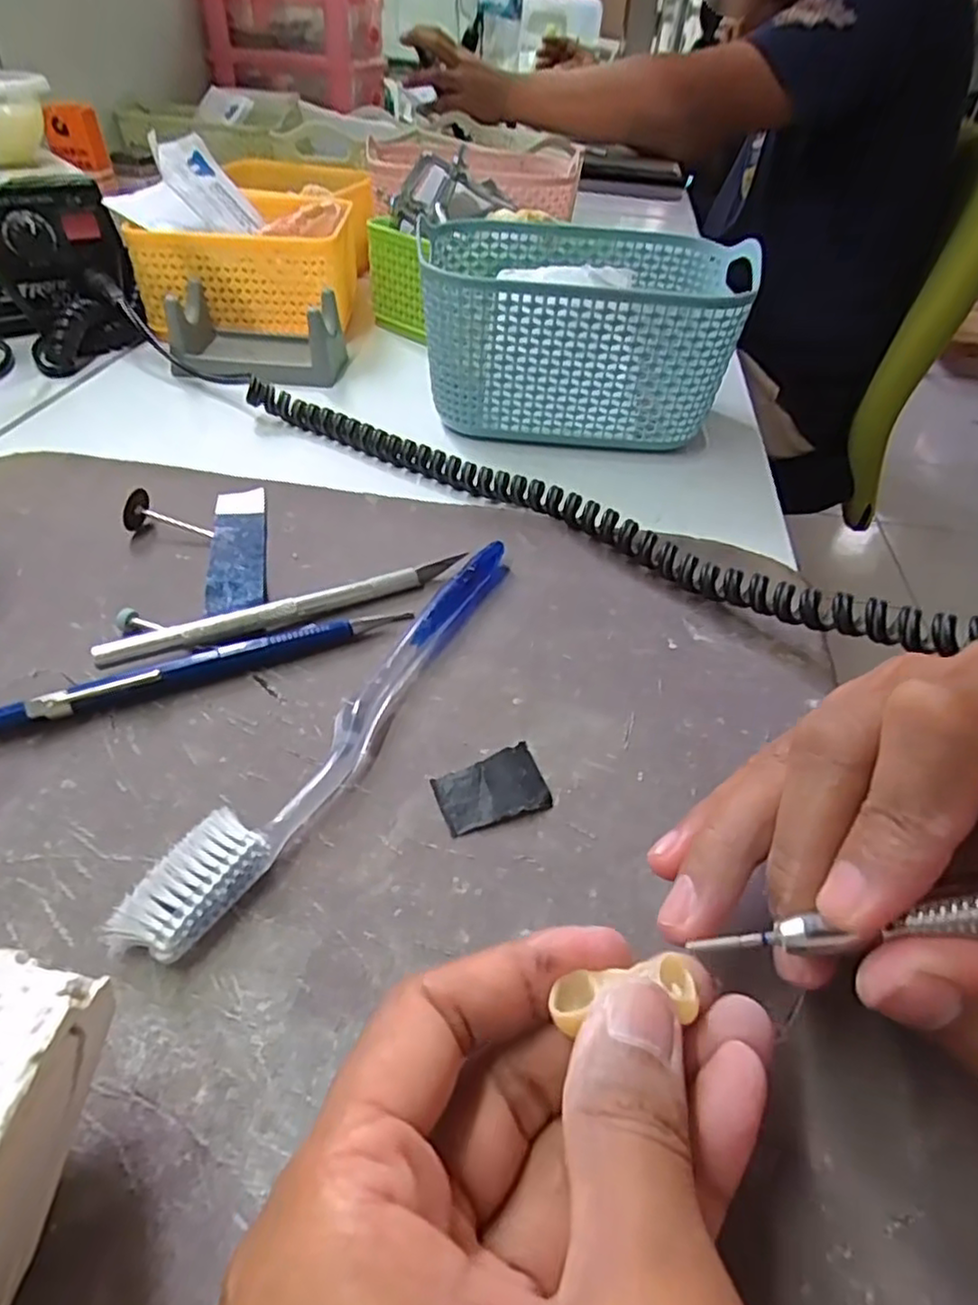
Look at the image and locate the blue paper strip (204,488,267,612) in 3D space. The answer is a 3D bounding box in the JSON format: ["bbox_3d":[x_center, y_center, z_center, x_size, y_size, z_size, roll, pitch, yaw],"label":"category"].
[{"bbox_3d":[-0.103,-0.045,0.280,0.021,0.006,0.087,-7,44,-13],"label":"blue paper strip"}]

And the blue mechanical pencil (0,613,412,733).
[{"bbox_3d":[-0.093,0.004,0.225,0.139,0.012,0.009,-19,48,-23],"label":"blue mechanical pencil"}]

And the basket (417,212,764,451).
[{"bbox_3d":[0.048,-0.175,0.379,0.160,0.081,0.119,3,43,-2],"label":"basket"}]

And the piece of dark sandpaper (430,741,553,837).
[{"bbox_3d":[0.001,0.039,0.202,0.032,0.004,0.024,-12,45,-17],"label":"piece of dark sandpaper"}]

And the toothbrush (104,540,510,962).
[{"bbox_3d":[-0.037,0.016,0.217,0.019,0.012,0.181,22,46,18],"label":"toothbrush"}]

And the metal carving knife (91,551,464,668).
[{"bbox_3d":[-0.069,-0.017,0.248,0.132,0.009,0.004,-18,16,-27],"label":"metal carving knife"}]

